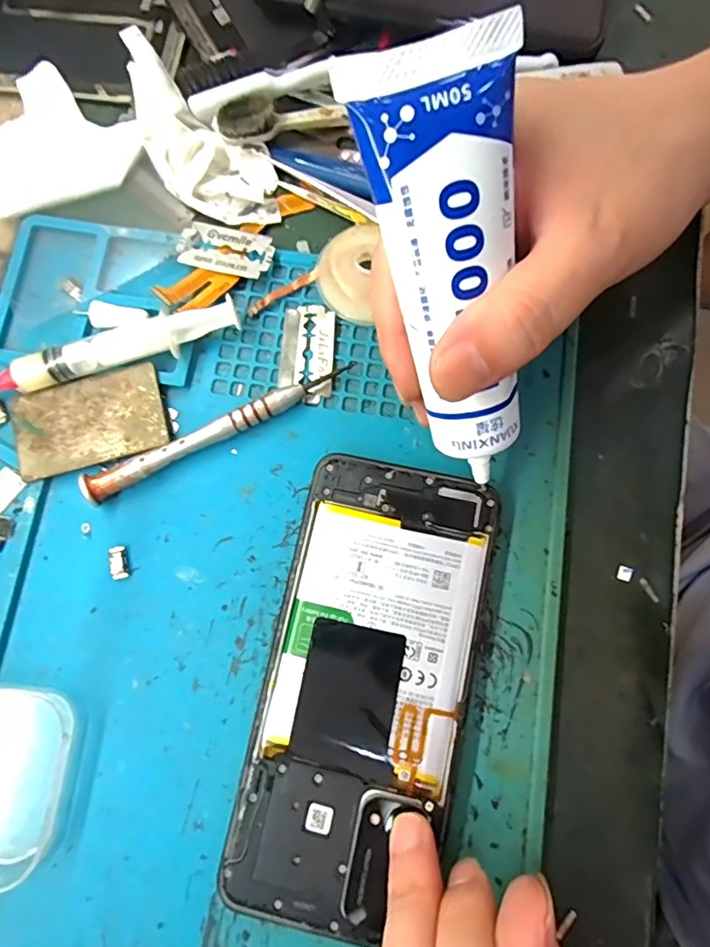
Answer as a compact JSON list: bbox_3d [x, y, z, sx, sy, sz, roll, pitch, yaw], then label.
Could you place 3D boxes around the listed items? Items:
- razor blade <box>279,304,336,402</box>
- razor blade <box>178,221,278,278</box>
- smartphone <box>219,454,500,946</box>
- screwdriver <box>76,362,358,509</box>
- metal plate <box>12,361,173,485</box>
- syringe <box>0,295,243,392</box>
[{"bbox_3d":[-0.020,-0.051,0.221,0.022,0.004,0.042,4,79,1],"label":"razor blade"},{"bbox_3d":[-0.056,-0.098,0.229,0.040,0.004,0.022,16,80,4],"label":"razor blade"},{"bbox_3d":[0.004,0.075,0.189,0.073,0.004,0.158,16,79,4],"label":"smartphone"},{"bbox_3d":[-0.054,-0.018,0.210,0.113,0.013,0.011,-28,80,-5],"label":"screwdriver"},{"bbox_3d":[-0.108,-0.021,0.214,0.059,0.007,0.037,-15,79,-2],"label":"metal plate"},{"bbox_3d":[-0.103,-0.049,0.213,0.112,0.014,0.016,-18,79,-3],"label":"syringe"}]

